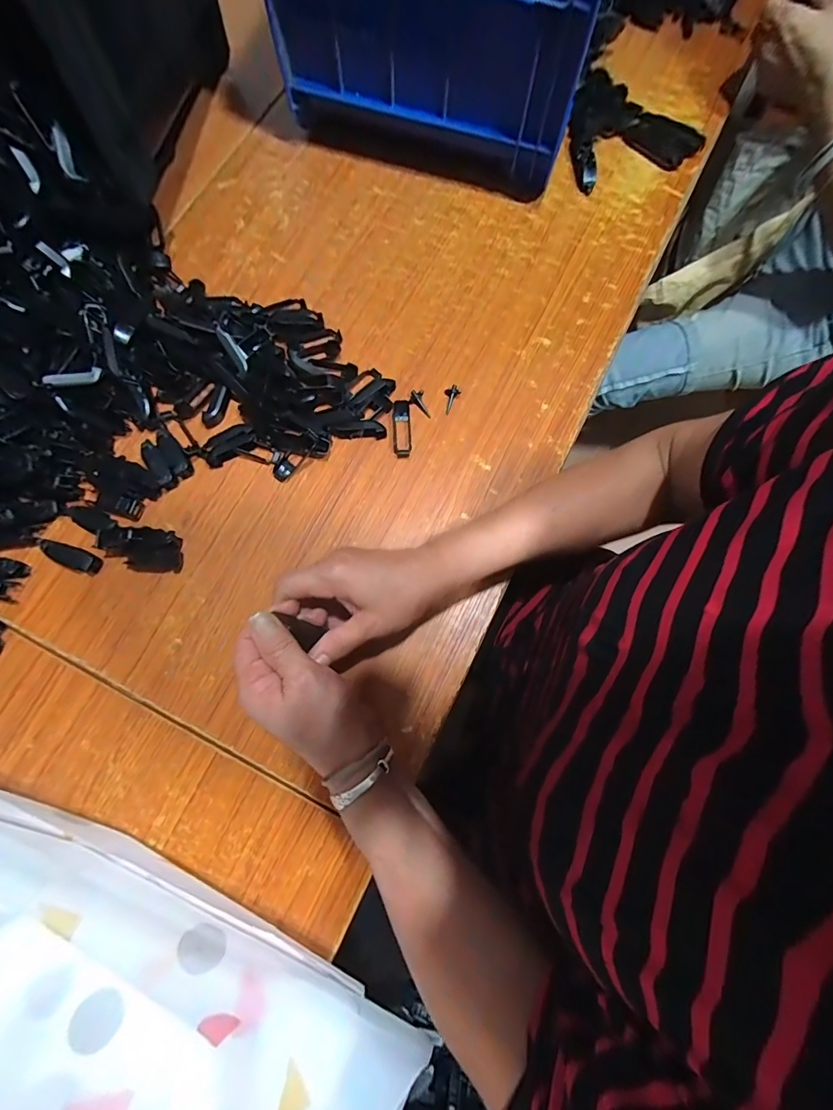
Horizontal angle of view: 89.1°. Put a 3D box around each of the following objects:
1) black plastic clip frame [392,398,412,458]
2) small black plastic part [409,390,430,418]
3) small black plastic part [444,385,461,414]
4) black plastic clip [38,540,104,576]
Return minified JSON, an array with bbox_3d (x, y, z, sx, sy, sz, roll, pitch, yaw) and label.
[{"bbox_3d":[-0.015,-0.127,0.421,0.018,0.008,0.061,-3,77,-2],"label":"black plastic clip frame"},{"bbox_3d":[0.003,-0.153,0.430,0.015,0.009,0.030,-20,78,-6],"label":"small black plastic part"},{"bbox_3d":[0.035,-0.160,0.432,0.015,0.008,0.031,16,92,2],"label":"small black plastic part"},{"bbox_3d":[-0.313,0.002,0.382,0.051,0.011,0.019,26,77,-9],"label":"black plastic clip"}]

